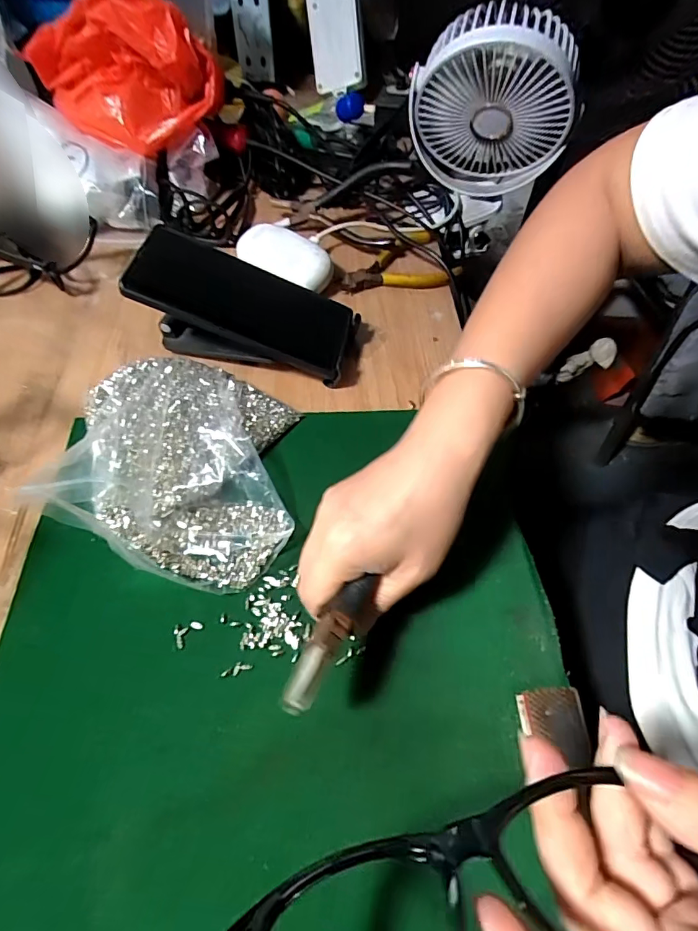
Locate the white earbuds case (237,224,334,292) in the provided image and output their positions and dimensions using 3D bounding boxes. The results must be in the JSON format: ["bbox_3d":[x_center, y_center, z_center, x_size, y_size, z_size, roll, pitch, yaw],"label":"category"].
[{"bbox_3d":[-0.057,-0.189,0.437,0.092,0.035,0.037,30,62,17],"label":"white earbuds case"}]

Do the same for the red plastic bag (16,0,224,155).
[{"bbox_3d":[-0.220,-0.381,0.460,0.174,0.109,0.096,29,61,17],"label":"red plastic bag"}]

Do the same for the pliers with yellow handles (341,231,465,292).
[{"bbox_3d":[0.046,-0.189,0.454,0.113,0.013,0.070,-27,61,-17],"label":"pliers with yellow handles"}]

